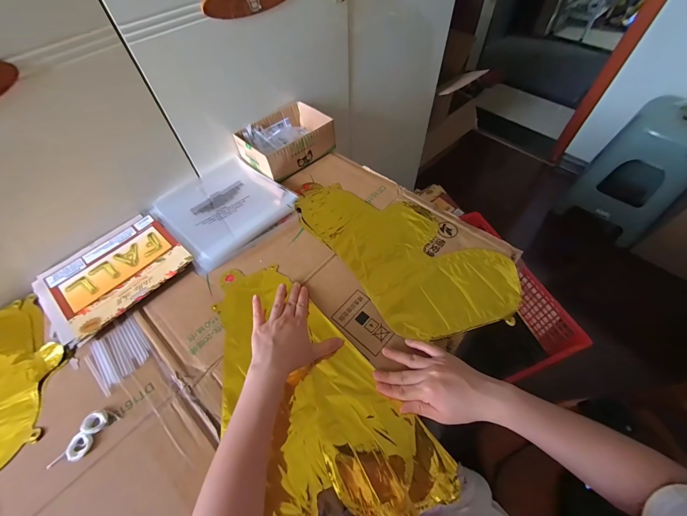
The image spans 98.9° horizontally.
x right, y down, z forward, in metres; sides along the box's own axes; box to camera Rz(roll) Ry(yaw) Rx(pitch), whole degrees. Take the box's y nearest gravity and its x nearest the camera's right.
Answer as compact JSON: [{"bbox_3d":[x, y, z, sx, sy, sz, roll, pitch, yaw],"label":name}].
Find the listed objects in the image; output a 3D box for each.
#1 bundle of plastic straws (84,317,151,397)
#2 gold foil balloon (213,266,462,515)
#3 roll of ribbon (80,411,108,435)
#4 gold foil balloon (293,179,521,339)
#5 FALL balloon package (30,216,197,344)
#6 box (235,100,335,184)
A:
[{"bbox_3d":[-0.330,0.138,0.432,0.083,0.013,0.075,36,65,23],"label":"bundle of plastic straws"},{"bbox_3d":[-0.061,0.177,0.410,0.239,0.027,0.404,-26,64,-13],"label":"gold foil balloon"},{"bbox_3d":[-0.318,0.211,0.376,0.028,0.010,0.026,11,57,10],"label":"roll of ribbon"},{"bbox_3d":[0.084,-0.020,0.518,0.407,0.023,0.213,40,68,20],"label":"gold foil balloon"},{"bbox_3d":[-0.393,0.018,0.495,0.181,0.016,0.213,36,65,23],"label":"FALL balloon package"},{"bbox_3d":[-0.124,-0.258,0.645,0.184,0.059,0.135,-40,65,-22],"label":"box"}]

